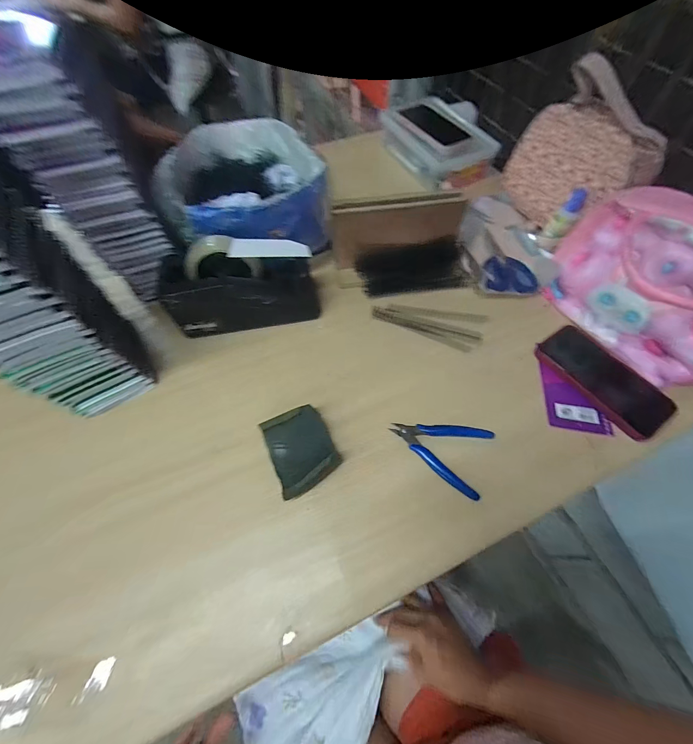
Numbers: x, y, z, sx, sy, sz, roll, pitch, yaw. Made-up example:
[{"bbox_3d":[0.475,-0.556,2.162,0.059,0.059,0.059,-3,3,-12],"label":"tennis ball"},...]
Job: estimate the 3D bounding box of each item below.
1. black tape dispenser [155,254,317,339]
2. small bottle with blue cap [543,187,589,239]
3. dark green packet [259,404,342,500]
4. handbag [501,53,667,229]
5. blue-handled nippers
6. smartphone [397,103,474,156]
[{"bbox_3d":[-0.140,-0.108,0.442,0.199,0.084,0.071,-9,62,-5],"label":"black tape dispenser"},{"bbox_3d":[0.346,-0.242,0.502,0.042,0.080,0.033,-23,64,-12],"label":"small bottle with blue cap"},{"bbox_3d":[-0.053,0.091,0.375,0.074,0.036,0.092,-25,65,-13],"label":"dark green packet"},{"bbox_3d":[0.372,-0.340,0.503,0.103,0.182,0.205,-17,63,-9],"label":"handbag"},{"bbox_3d":[0.111,0.087,0.381,0.112,0.009,0.081,24,64,12],"label":"blue-handled nippers"},{"bbox_3d":[0.176,-0.494,0.640,0.073,0.009,0.169,-32,69,-7],"label":"smartphone"}]

